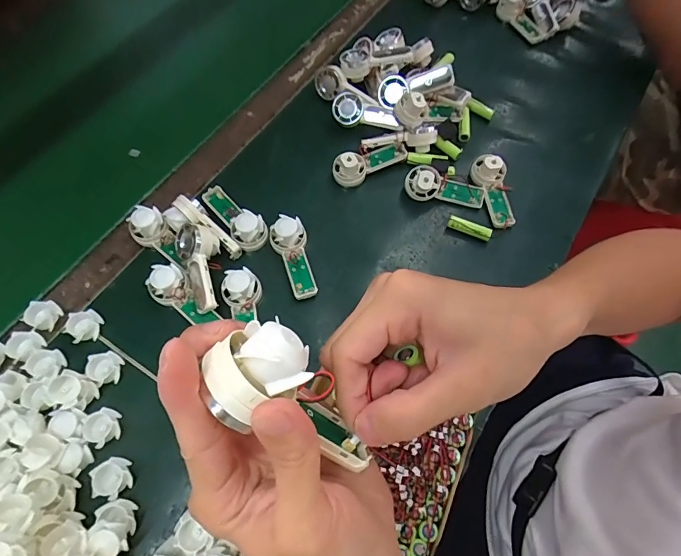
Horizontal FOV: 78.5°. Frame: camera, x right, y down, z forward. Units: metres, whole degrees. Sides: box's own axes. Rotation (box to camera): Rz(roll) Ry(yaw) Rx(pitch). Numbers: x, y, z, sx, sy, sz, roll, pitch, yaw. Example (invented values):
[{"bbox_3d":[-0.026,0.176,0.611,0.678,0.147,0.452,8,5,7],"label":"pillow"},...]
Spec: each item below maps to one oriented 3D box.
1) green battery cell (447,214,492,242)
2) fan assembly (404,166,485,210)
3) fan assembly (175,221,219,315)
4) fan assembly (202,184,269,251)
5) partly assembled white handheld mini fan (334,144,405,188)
[{"bbox_3d":[0.149,-0.057,0.479,0.049,0.017,0.011,19,66,8],"label":"green battery cell"},{"bbox_3d":[0.124,-0.107,0.490,0.091,0.036,0.028,10,62,2],"label":"fan assembly"},{"bbox_3d":[-0.145,-0.009,0.432,0.036,0.026,0.091,-17,81,22],"label":"fan assembly"},{"bbox_3d":[-0.118,-0.073,0.468,0.038,0.028,0.091,-33,70,-15],"label":"fan assembly"},{"bbox_3d":[0.035,-0.144,0.511,0.091,0.034,0.034,-28,69,-13],"label":"partly assembled white handheld mini fan"}]

